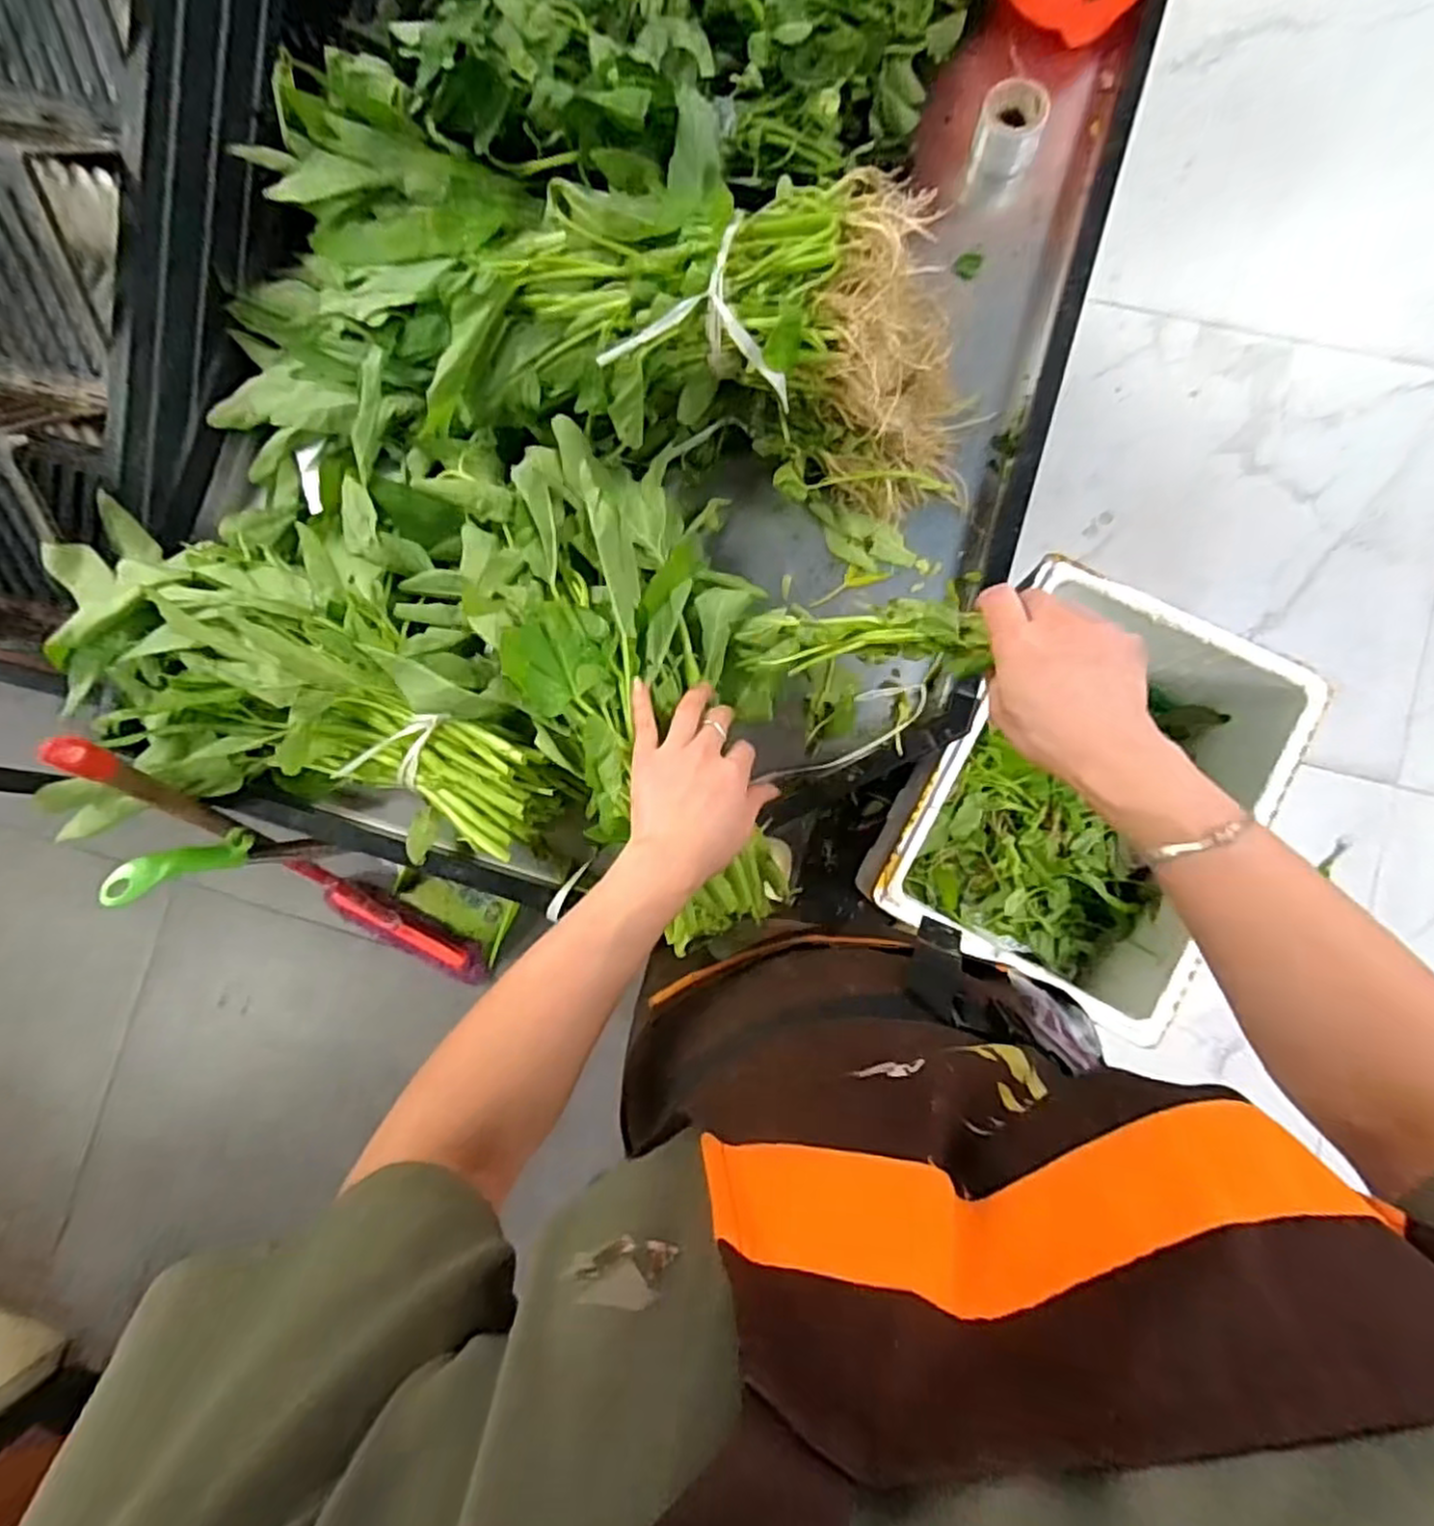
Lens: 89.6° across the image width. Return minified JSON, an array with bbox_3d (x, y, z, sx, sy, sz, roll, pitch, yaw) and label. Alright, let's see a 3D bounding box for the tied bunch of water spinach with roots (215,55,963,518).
[{"bbox_3d":[-0.104,-0.368,0.586,0.637,0.156,0.264,9,86,5],"label":"tied bunch of water spinach with roots"}]

